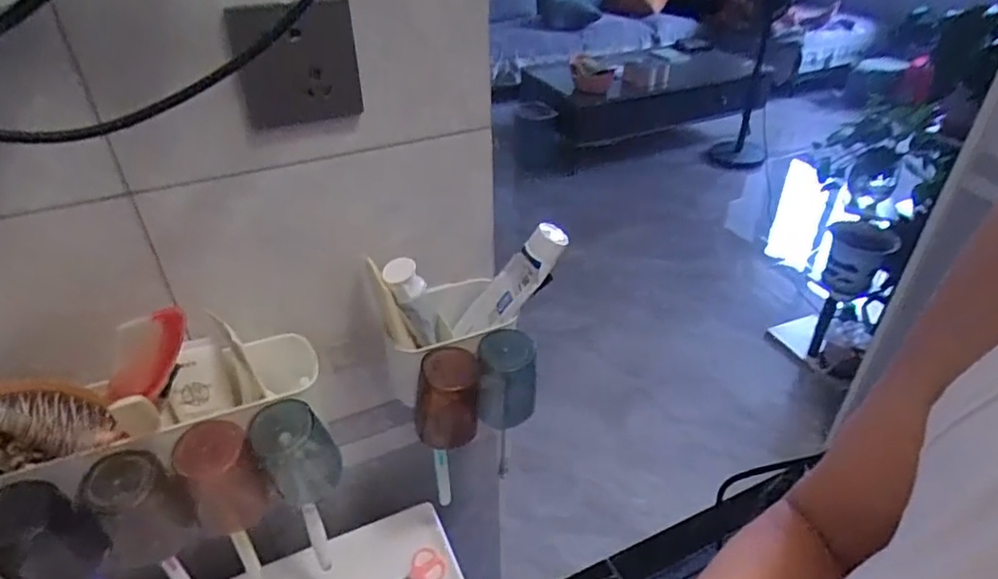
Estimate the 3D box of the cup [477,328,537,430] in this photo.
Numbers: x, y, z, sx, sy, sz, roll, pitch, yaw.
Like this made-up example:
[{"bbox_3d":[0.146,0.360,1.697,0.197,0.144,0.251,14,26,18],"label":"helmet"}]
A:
[{"bbox_3d":[0.008,0.088,0.590,0.054,0.084,0.051,1,36,2],"label":"cup"}]

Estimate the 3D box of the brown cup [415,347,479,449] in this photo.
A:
[{"bbox_3d":[-0.048,0.103,0.565,0.058,0.084,0.054,-1,36,-1],"label":"brown cup"}]

